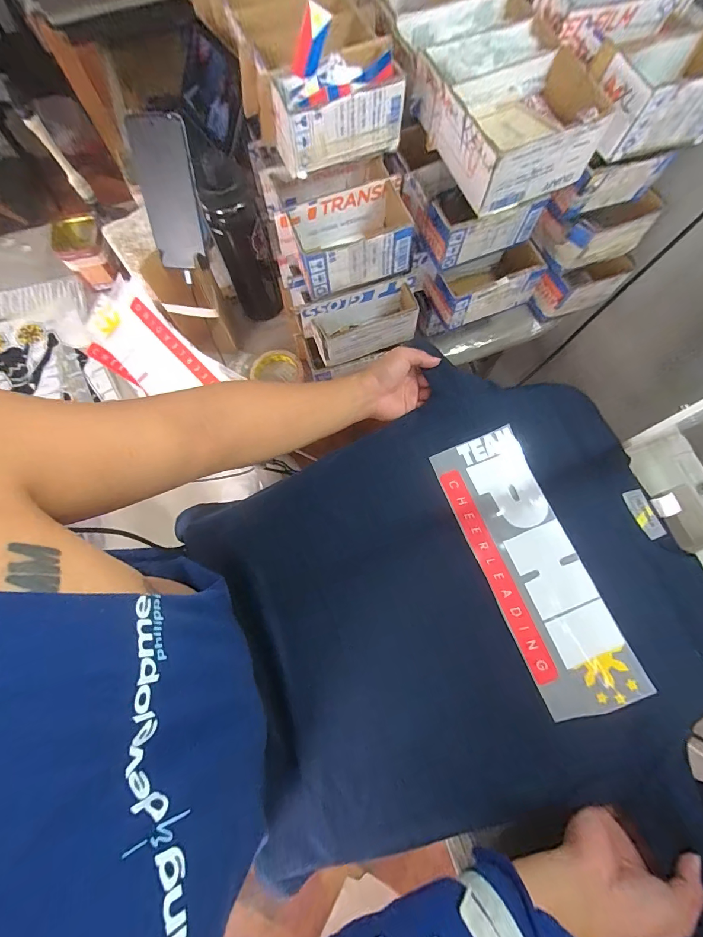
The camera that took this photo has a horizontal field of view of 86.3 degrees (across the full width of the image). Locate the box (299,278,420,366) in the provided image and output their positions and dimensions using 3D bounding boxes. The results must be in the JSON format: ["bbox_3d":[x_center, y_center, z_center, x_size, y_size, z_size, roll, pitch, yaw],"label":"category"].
[{"bbox_3d":[0.019,-0.226,0.582,0.174,0.073,0.069,-18,74,-5],"label":"box"}]

